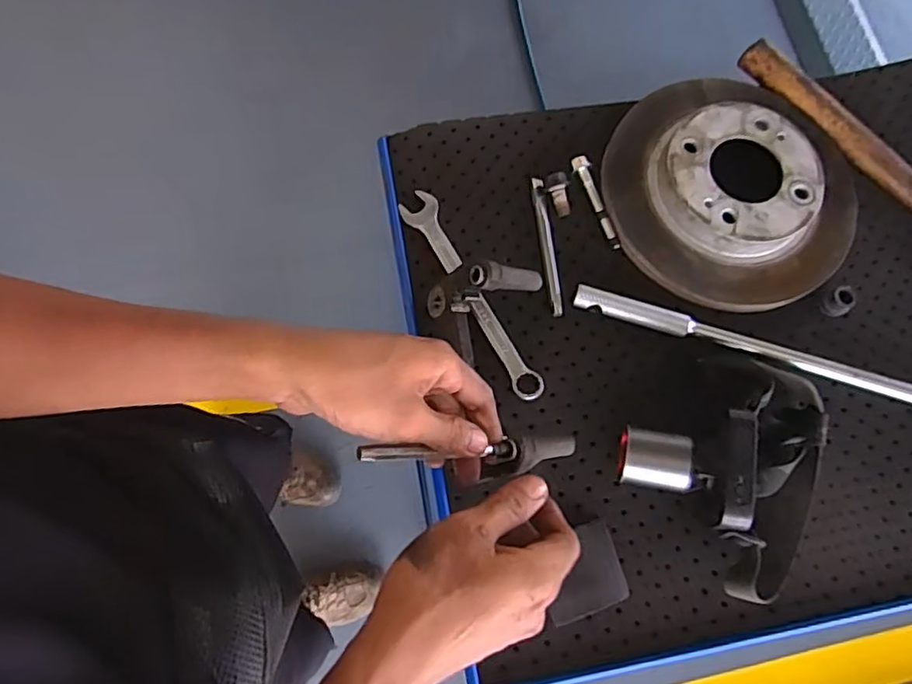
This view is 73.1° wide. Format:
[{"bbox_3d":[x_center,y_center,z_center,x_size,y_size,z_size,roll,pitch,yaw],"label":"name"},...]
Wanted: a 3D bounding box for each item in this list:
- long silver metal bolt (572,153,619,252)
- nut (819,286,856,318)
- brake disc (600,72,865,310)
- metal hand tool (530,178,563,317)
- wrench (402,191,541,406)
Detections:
[{"bbox_3d":[0.127,-0.125,0.548,0.015,0.009,0.089,-20,77,-7],"label":"long silver metal bolt"},{"bbox_3d":[0.331,-0.034,0.533,0.018,0.024,0.022,-25,76,-10],"label":"nut"},{"bbox_3d":[0.249,-0.138,0.548,0.222,0.041,0.219,1,73,-3],"label":"brake disc"},{"bbox_3d":[0.081,-0.085,0.542,0.014,0.013,0.131,-5,74,-5],"label":"metal hand tool"},{"bbox_3d":[0.011,-0.041,0.517,0.032,0.017,0.205,-26,77,-11],"label":"wrench"}]

